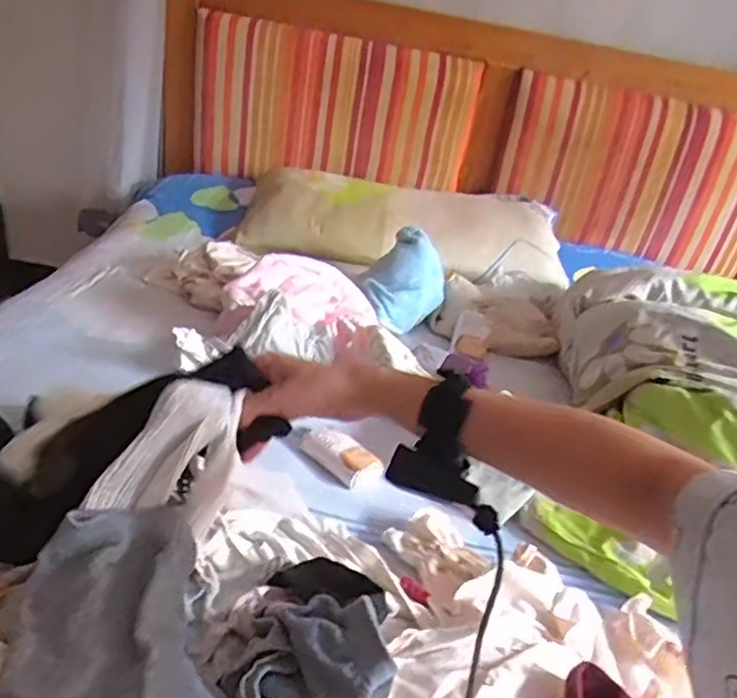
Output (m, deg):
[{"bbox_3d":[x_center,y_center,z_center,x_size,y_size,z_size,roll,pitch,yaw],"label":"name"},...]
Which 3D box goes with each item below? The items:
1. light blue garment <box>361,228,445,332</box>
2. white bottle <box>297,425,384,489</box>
[{"bbox_3d":[0.064,-0.123,1.117,0.131,0.112,0.171,18,31,12],"label":"light blue garment"},{"bbox_3d":[-0.027,0.128,0.776,0.104,0.031,0.041,30,35,29],"label":"white bottle"}]

